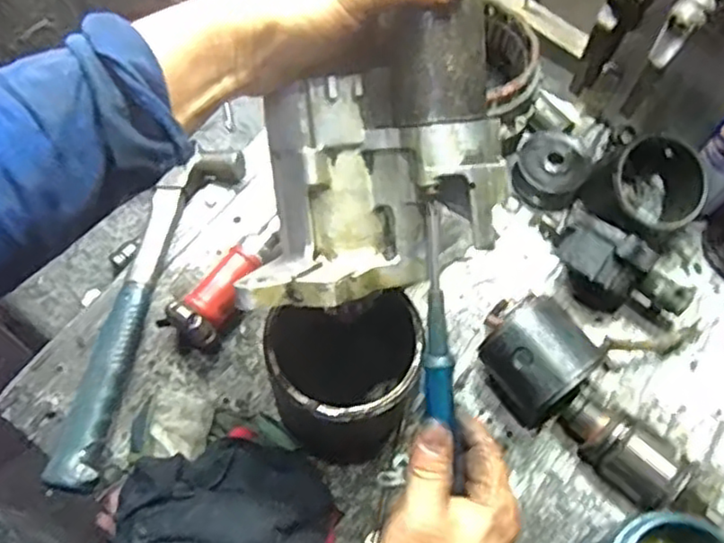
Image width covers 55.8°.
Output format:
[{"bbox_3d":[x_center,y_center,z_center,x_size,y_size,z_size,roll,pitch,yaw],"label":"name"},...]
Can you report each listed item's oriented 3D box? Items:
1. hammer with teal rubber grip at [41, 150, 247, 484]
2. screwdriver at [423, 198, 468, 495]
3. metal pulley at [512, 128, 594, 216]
[{"bbox_3d":[-0.195,0.029,0.596,0.067,0.042,0.314,16,66,5],"label":"hammer with teal rubber grip"},{"bbox_3d":[0.045,0.046,0.409,0.021,0.018,0.162,-6,95,-5],"label":"screwdriver"},{"bbox_3d":[0.185,-0.097,0.670,0.066,0.046,0.071,40,89,16],"label":"metal pulley"}]

